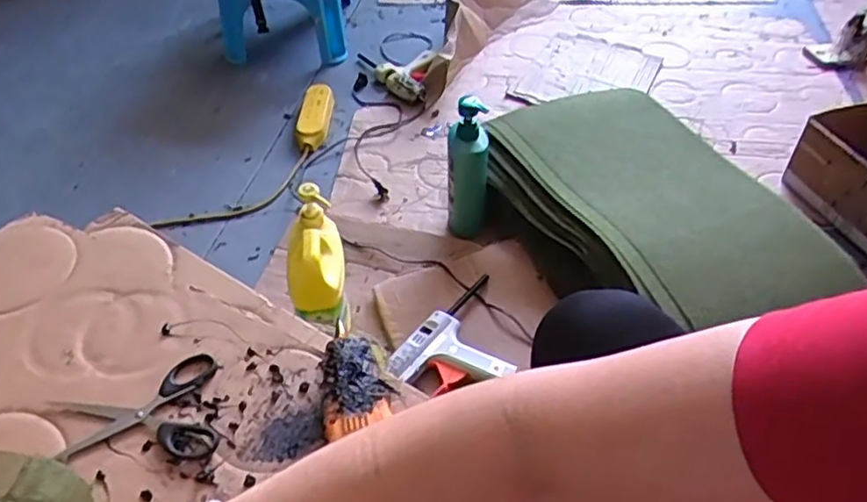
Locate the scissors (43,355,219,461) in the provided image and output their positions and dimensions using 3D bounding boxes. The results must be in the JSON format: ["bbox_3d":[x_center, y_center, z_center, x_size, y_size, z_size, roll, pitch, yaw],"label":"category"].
[{"bbox_3d":[-0.245,0.142,0.563,0.134,0.005,0.095,-17,49,-16],"label":"scissors"}]

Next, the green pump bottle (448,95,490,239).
[{"bbox_3d":[0.057,-0.134,1.121,0.067,0.254,0.076,2,46,1],"label":"green pump bottle"}]

